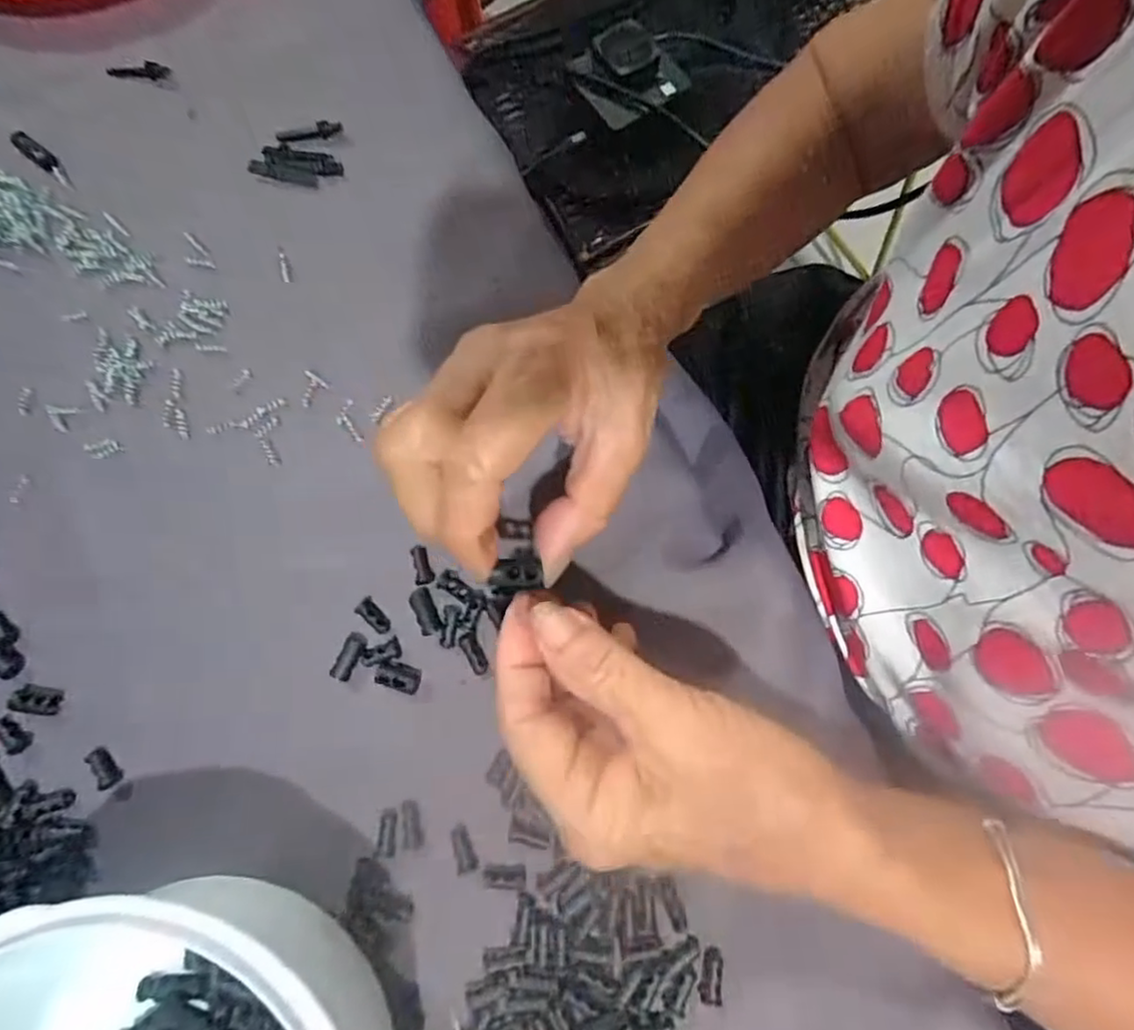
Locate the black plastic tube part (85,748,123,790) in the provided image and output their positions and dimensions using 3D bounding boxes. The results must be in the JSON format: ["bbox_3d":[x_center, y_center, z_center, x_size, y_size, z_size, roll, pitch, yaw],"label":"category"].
[{"bbox_3d":[-0.195,0.106,0.275,0.009,0.005,0.017,-39,80,-8],"label":"black plastic tube part"}]

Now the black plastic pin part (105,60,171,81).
[{"bbox_3d":[-0.233,-0.240,0.356,0.034,0.010,0.006,1,77,0],"label":"black plastic pin part"}]

